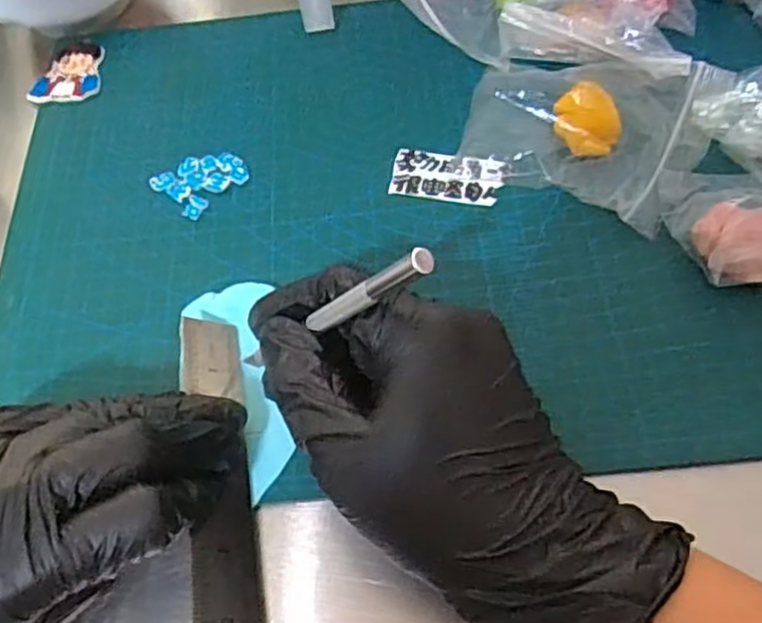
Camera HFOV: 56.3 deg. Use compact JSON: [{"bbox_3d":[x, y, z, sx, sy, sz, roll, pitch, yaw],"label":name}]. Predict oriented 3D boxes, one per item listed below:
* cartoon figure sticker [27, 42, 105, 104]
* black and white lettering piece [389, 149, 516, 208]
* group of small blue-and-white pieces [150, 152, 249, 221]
[{"bbox_3d":[-0.182,-0.140,0.418,0.037,0.004,0.048,4,61,-1],"label":"cartoon figure sticker"},{"bbox_3d":[0.034,-0.067,0.356,0.056,0.004,0.028,9,65,11],"label":"black and white lettering piece"},{"bbox_3d":[-0.093,-0.070,0.368,0.037,0.004,0.041,39,71,24],"label":"group of small blue-and-white pieces"}]

